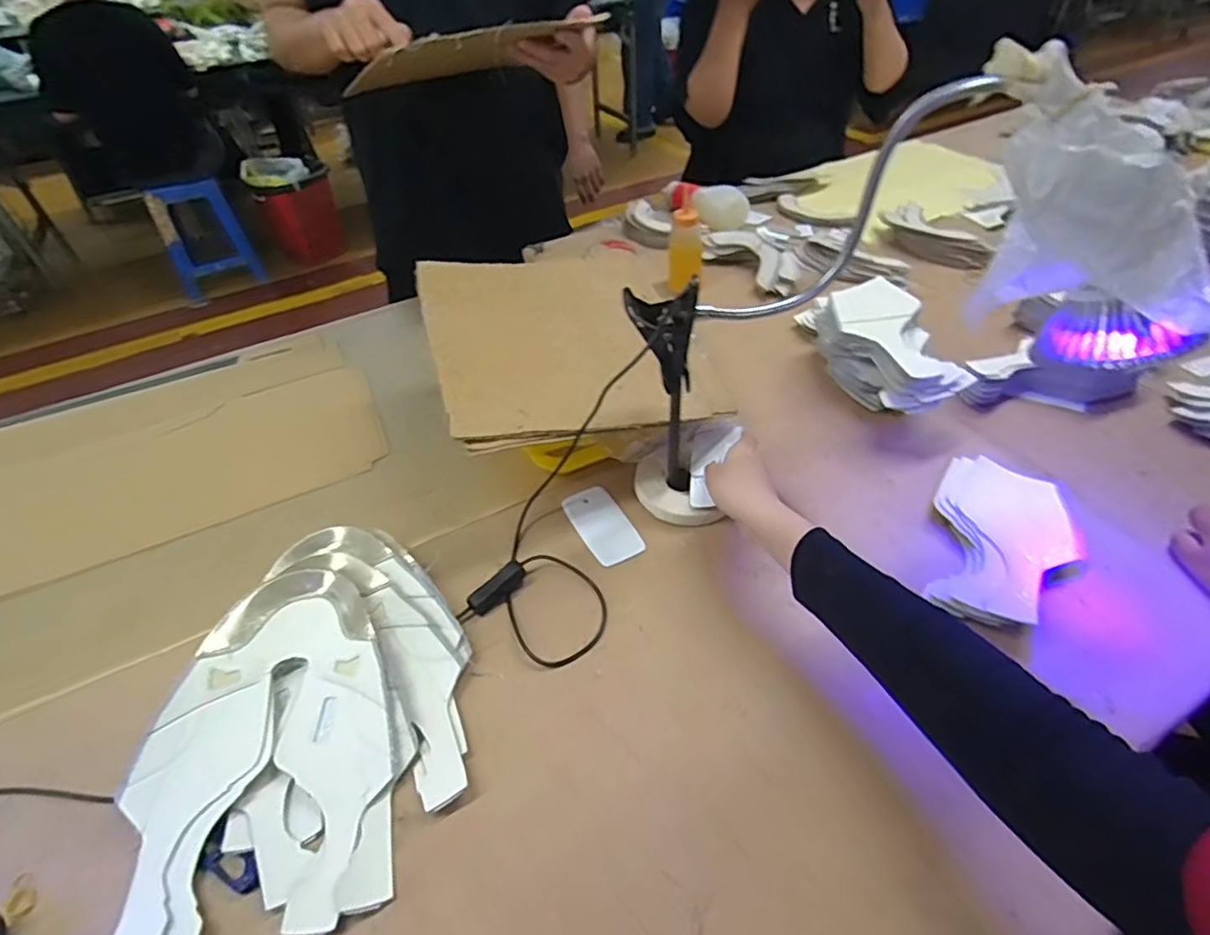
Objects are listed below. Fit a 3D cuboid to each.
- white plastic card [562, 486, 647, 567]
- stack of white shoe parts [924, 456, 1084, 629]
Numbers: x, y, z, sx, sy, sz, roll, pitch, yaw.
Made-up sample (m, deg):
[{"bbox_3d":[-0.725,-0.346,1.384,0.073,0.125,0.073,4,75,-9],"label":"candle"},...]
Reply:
[{"bbox_3d":[-0.003,0.059,0.639,0.053,0.005,0.103,-23,48,-18],"label":"white plastic card"},{"bbox_3d":[0.351,0.060,0.535,0.109,0.019,0.187,22,51,25],"label":"stack of white shoe parts"}]

